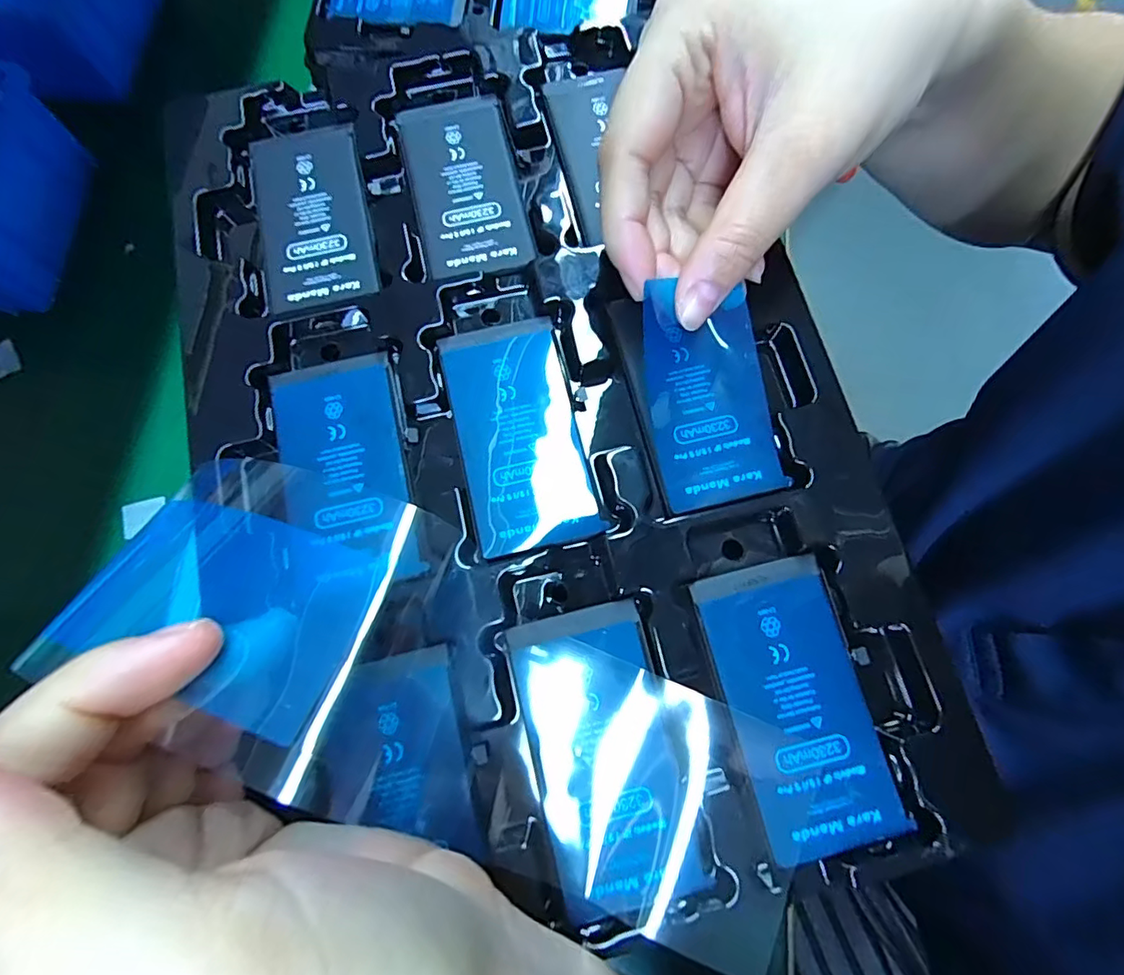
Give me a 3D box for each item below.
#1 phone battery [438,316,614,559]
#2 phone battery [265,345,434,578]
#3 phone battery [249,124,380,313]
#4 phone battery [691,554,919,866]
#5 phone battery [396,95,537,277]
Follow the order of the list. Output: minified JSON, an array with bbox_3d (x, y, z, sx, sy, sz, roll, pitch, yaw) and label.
[{"bbox_3d":[-0.016,-0.020,0.190,0.044,0.004,0.083,-14,75,-2],"label":"phone battery"},{"bbox_3d":[-0.077,-0.007,0.186,0.043,0.004,0.081,-14,75,-2],"label":"phone battery"},{"bbox_3d":[-0.100,-0.110,0.212,0.044,0.005,0.084,-14,75,-2],"label":"phone battery"},{"bbox_3d":[0.074,0.066,0.167,0.043,0.004,0.084,-15,76,-2],"label":"phone battery"},{"bbox_3d":[-0.040,-0.124,0.214,0.044,0.004,0.081,-13,75,-1],"label":"phone battery"}]

